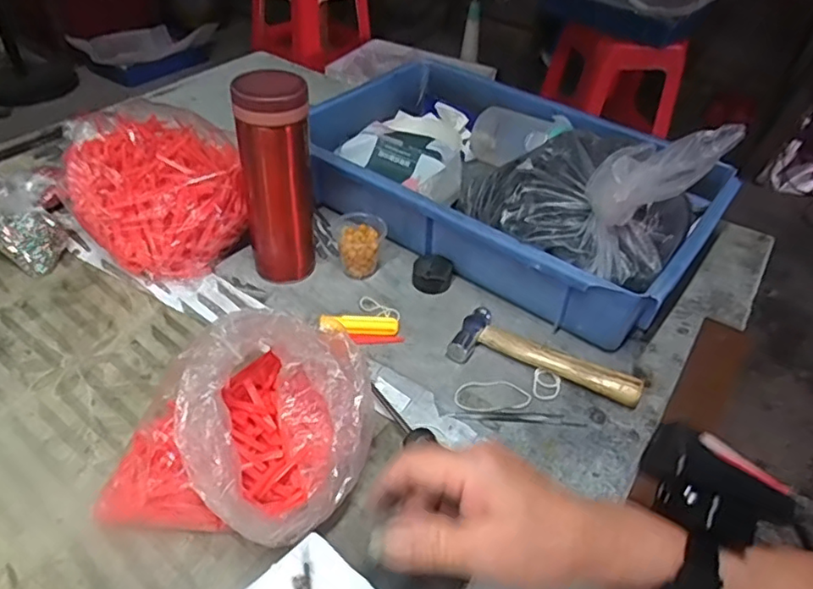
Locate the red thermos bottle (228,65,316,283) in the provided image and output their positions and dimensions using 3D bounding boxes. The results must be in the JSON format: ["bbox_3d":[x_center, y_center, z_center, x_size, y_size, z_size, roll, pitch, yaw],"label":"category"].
[{"bbox_3d":[-0.115,-0.099,0.529,0.056,0.187,0.053,19,44,13],"label":"red thermos bottle"}]

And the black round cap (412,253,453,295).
[{"bbox_3d":[0.025,-0.021,0.575,0.038,0.026,0.045,11,43,5],"label":"black round cap"}]

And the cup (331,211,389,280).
[{"bbox_3d":[-0.047,-0.049,0.580,0.049,0.050,0.052,3,43,-3],"label":"cup"}]

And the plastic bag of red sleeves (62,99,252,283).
[{"bbox_3d":[-0.250,-0.108,0.584,0.157,0.100,0.196,-18,48,-24],"label":"plastic bag of red sleeves"}]

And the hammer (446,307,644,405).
[{"bbox_3d":[0.117,0.054,0.497,0.155,0.023,0.051,19,44,13],"label":"hammer"}]

